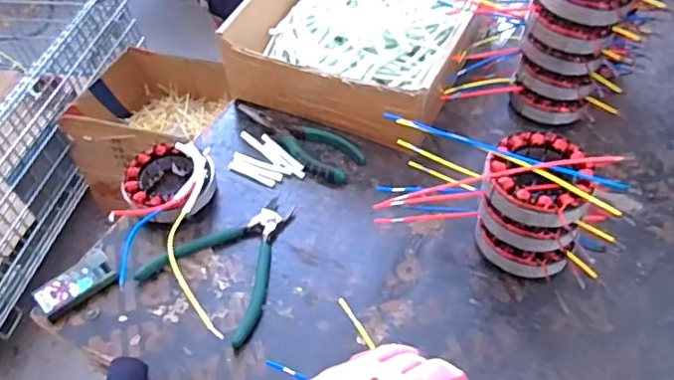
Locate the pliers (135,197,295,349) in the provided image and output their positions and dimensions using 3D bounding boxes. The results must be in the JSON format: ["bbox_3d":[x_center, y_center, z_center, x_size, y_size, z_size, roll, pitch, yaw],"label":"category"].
[{"bbox_3d":[-0.090,0.058,0.522,0.120,0.014,0.139,28,56,24],"label":"pliers"}]

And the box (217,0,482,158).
[{"bbox_3d":[0.051,-0.219,0.707,0.241,0.089,0.357,19,53,18],"label":"box"}]

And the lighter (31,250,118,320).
[{"bbox_3d":[-0.233,0.085,0.508,0.067,0.017,0.029,-36,57,-25],"label":"lighter"}]

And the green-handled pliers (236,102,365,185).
[{"bbox_3d":[-0.048,-0.056,0.620,0.160,0.016,0.049,27,56,24],"label":"green-handled pliers"}]

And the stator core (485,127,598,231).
[{"bbox_3d":[0.169,-0.010,0.475,0.083,0.029,0.081,-2,49,2],"label":"stator core"}]

